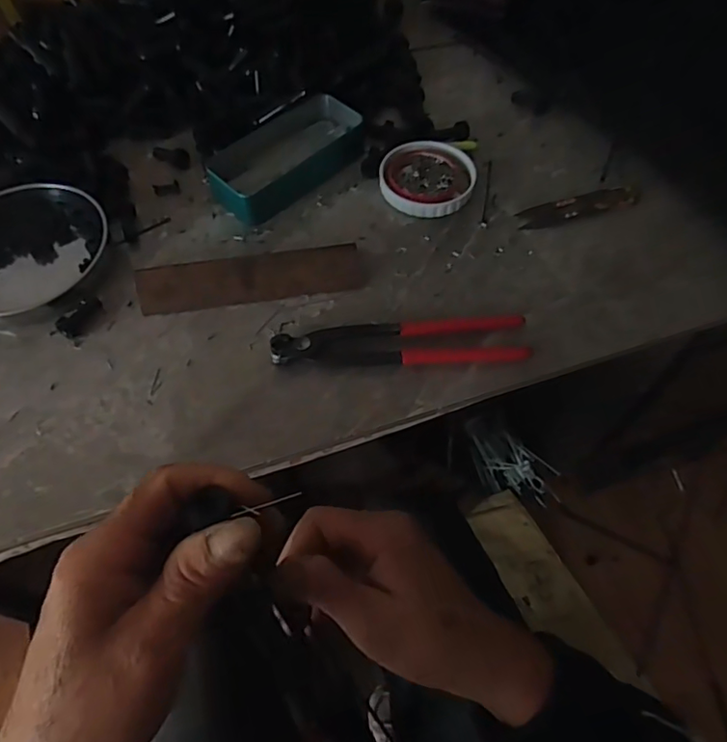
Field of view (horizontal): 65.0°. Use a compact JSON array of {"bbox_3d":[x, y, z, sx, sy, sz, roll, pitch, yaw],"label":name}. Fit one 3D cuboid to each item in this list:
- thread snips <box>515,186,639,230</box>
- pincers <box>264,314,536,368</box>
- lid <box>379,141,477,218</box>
[{"bbox_3d":[0.196,-0.149,0.519,0.110,0.008,0.026,-15,60,-8],"label":"thread snips"},{"bbox_3d":[0.029,-0.024,0.442,0.196,0.017,0.043,-4,59,-2],"label":"pincers"},{"bbox_3d":[0.061,-0.183,0.540,0.087,0.011,0.088,0,59,0],"label":"lid"}]

